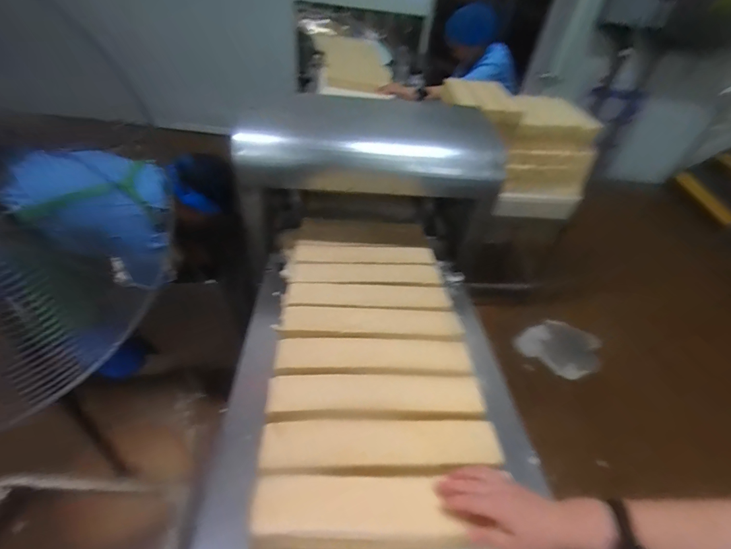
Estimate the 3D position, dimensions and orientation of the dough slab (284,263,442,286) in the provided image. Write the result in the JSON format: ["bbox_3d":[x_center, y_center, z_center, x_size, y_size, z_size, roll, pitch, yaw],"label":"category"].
[{"bbox_3d":[0.003,0.006,0.992,0.384,0.038,0.095,1,44,-7],"label":"dough slab"}]

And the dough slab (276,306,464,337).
[{"bbox_3d":[0.013,0.104,0.854,0.393,0.031,0.088,3,44,-5],"label":"dough slab"}]

